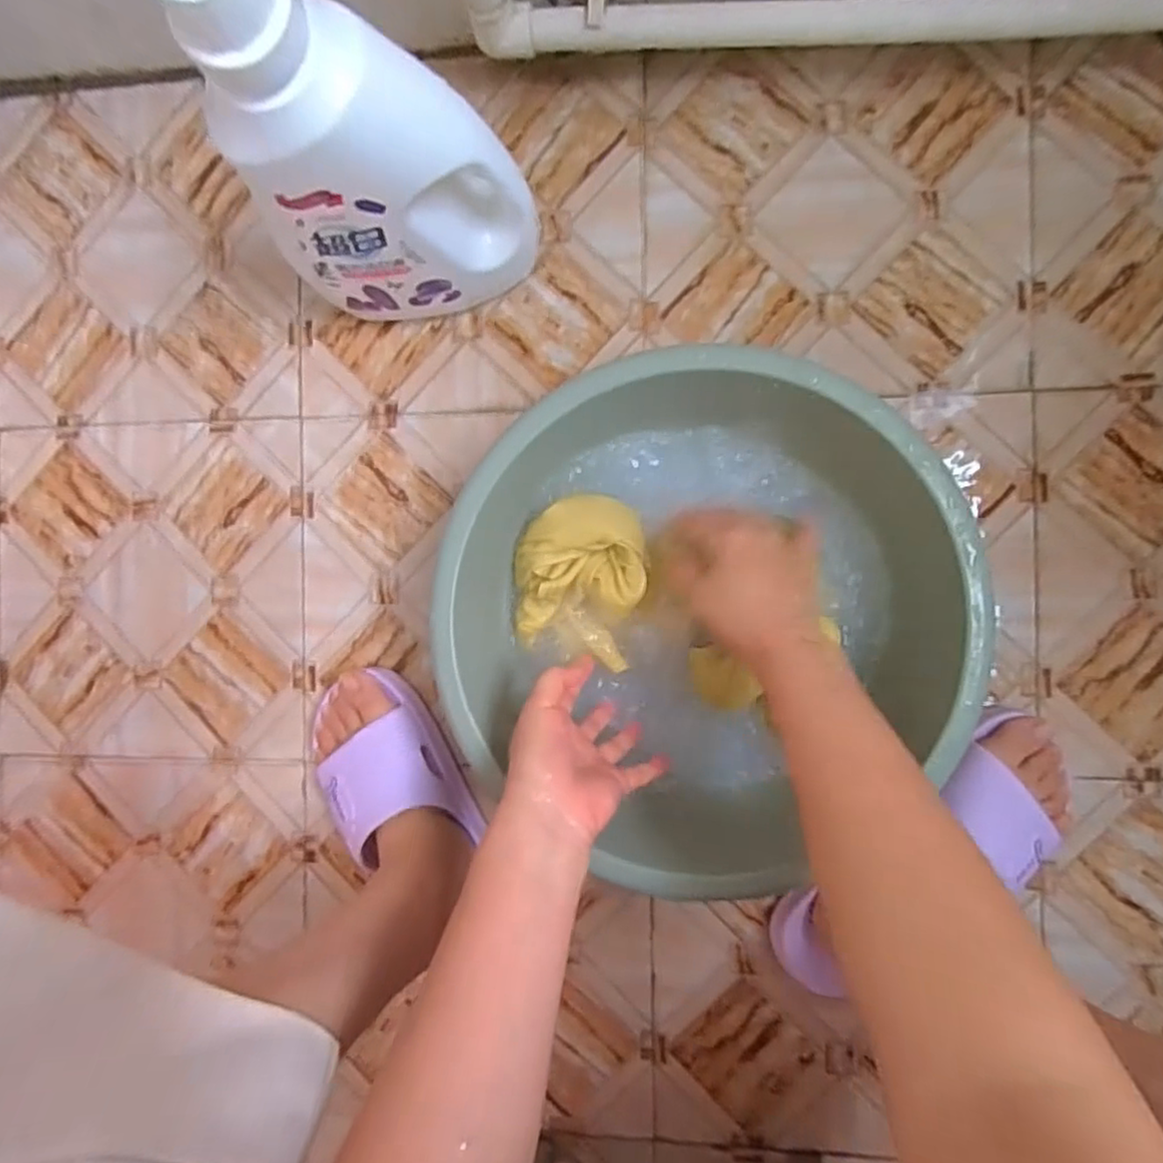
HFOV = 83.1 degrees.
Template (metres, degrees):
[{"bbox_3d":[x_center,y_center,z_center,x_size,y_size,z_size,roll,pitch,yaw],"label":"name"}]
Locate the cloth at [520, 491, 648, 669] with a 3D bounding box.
[{"bbox_3d":[-0.002,-0.003,0.489,0.094,0.034,0.117,14,92,6],"label":"cloth"}]

